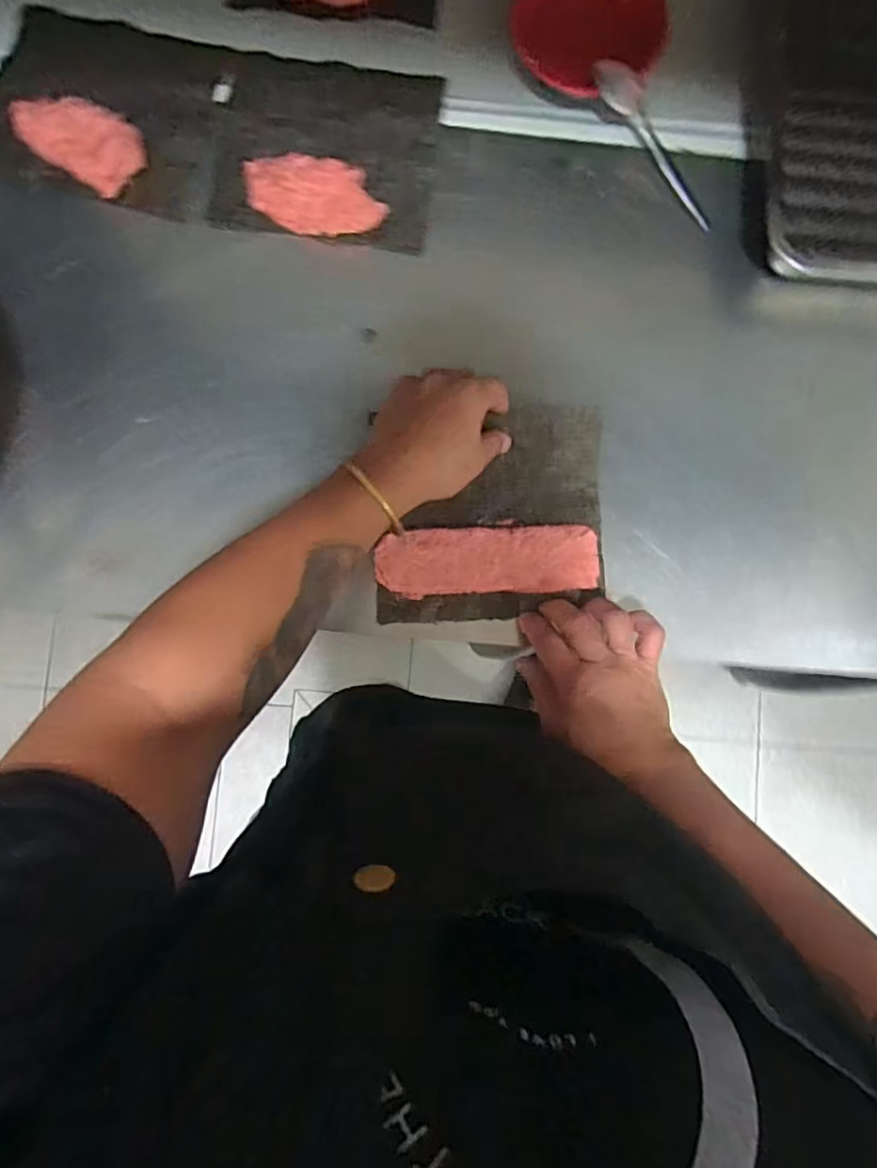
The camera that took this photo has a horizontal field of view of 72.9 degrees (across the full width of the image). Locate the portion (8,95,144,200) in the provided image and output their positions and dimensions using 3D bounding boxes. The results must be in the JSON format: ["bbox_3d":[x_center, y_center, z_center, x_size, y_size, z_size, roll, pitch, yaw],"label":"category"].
[{"bbox_3d":[-0.322,-0.402,0.536,0.108,0.023,0.071,31,85,1],"label":"portion"}]

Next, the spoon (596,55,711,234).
[{"bbox_3d":[0.198,-0.399,0.541,0.028,0.016,0.167,-40,102,-4],"label":"spoon"}]

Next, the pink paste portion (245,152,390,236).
[{"bbox_3d":[-0.109,-0.345,0.529,0.119,0.025,0.057,6,85,-1],"label":"pink paste portion"}]

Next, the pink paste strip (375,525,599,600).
[{"bbox_3d":[0.044,-0.021,0.521,0.190,0.009,0.058,-3,85,-2],"label":"pink paste strip"}]

